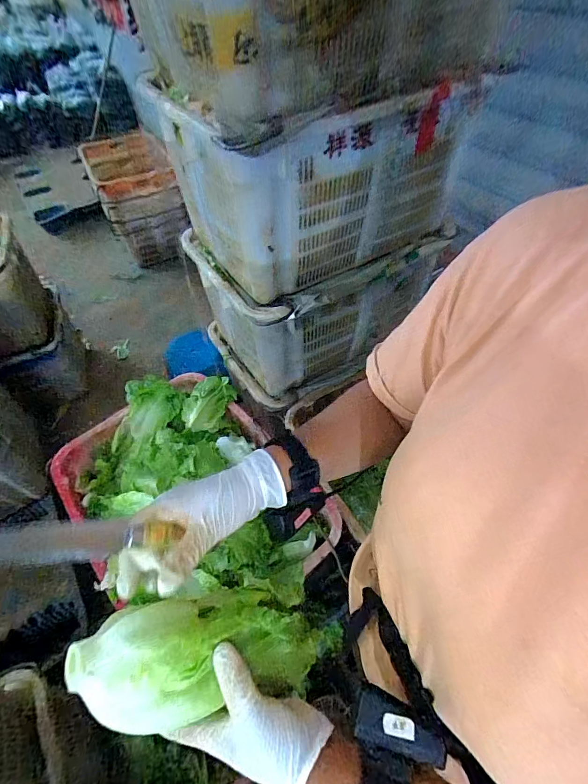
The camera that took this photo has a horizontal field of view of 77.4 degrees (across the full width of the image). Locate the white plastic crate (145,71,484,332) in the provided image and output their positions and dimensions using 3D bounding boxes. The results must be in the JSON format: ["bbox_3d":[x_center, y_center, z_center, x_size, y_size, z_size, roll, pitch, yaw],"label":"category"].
[{"bbox_3d":[0.055,-0.499,0.861,0.593,0.366,0.420,-30,56,-20],"label":"white plastic crate"}]

